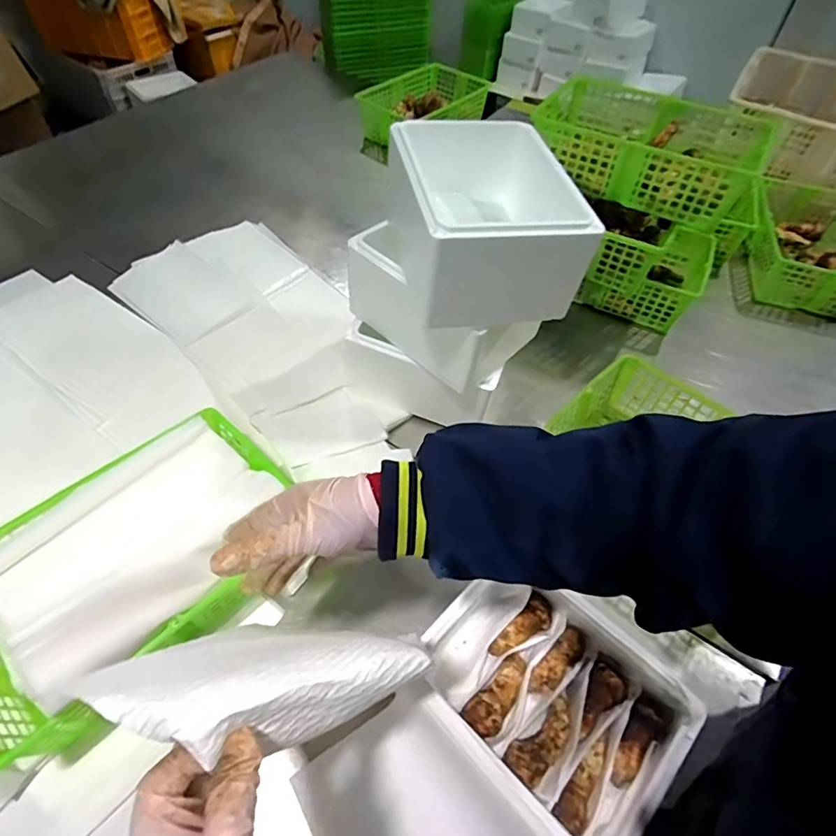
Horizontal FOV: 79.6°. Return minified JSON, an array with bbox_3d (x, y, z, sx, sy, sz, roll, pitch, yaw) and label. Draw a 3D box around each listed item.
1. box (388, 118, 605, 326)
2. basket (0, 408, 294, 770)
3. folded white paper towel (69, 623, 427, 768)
[{"bbox_3d":[0.071,-0.223,0.573,0.165,0.128,0.217,-9,54,-10],"label":"box"},{"bbox_3d":[-0.317,0.167,0.570,0.225,0.103,0.345,39,60,24],"label":"basket"},{"bbox_3d":[-0.094,0.164,0.318,0.189,0.067,0.077,4,51,-21],"label":"folded white paper towel"}]

